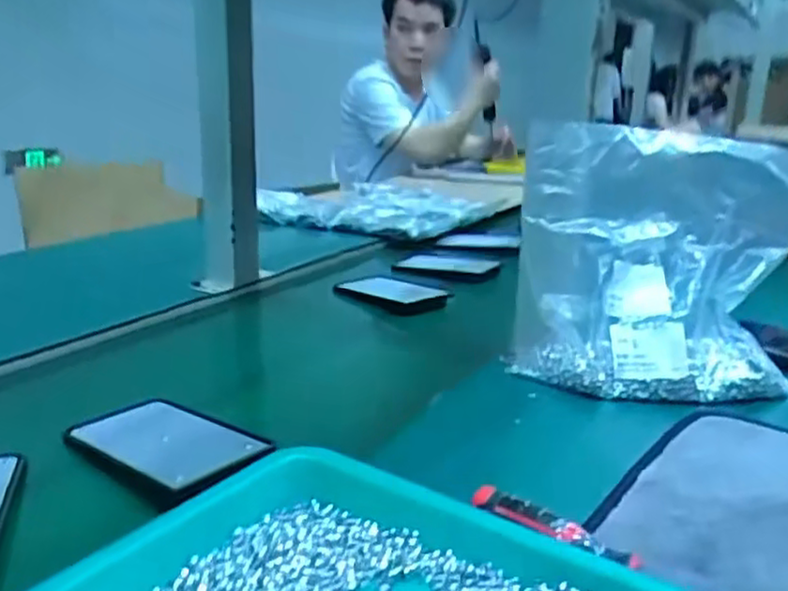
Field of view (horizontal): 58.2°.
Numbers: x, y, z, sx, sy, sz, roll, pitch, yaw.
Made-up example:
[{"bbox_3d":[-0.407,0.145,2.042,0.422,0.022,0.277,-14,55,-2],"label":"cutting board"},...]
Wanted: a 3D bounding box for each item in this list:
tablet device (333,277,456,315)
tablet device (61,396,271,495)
[{"bbox_3d":[-0.006,-0.001,0.766,0.080,0.015,0.135,-13,19,-40],"label":"tablet device"},{"bbox_3d":[-0.139,0.085,0.427,0.123,0.006,0.067,15,21,36],"label":"tablet device"}]

